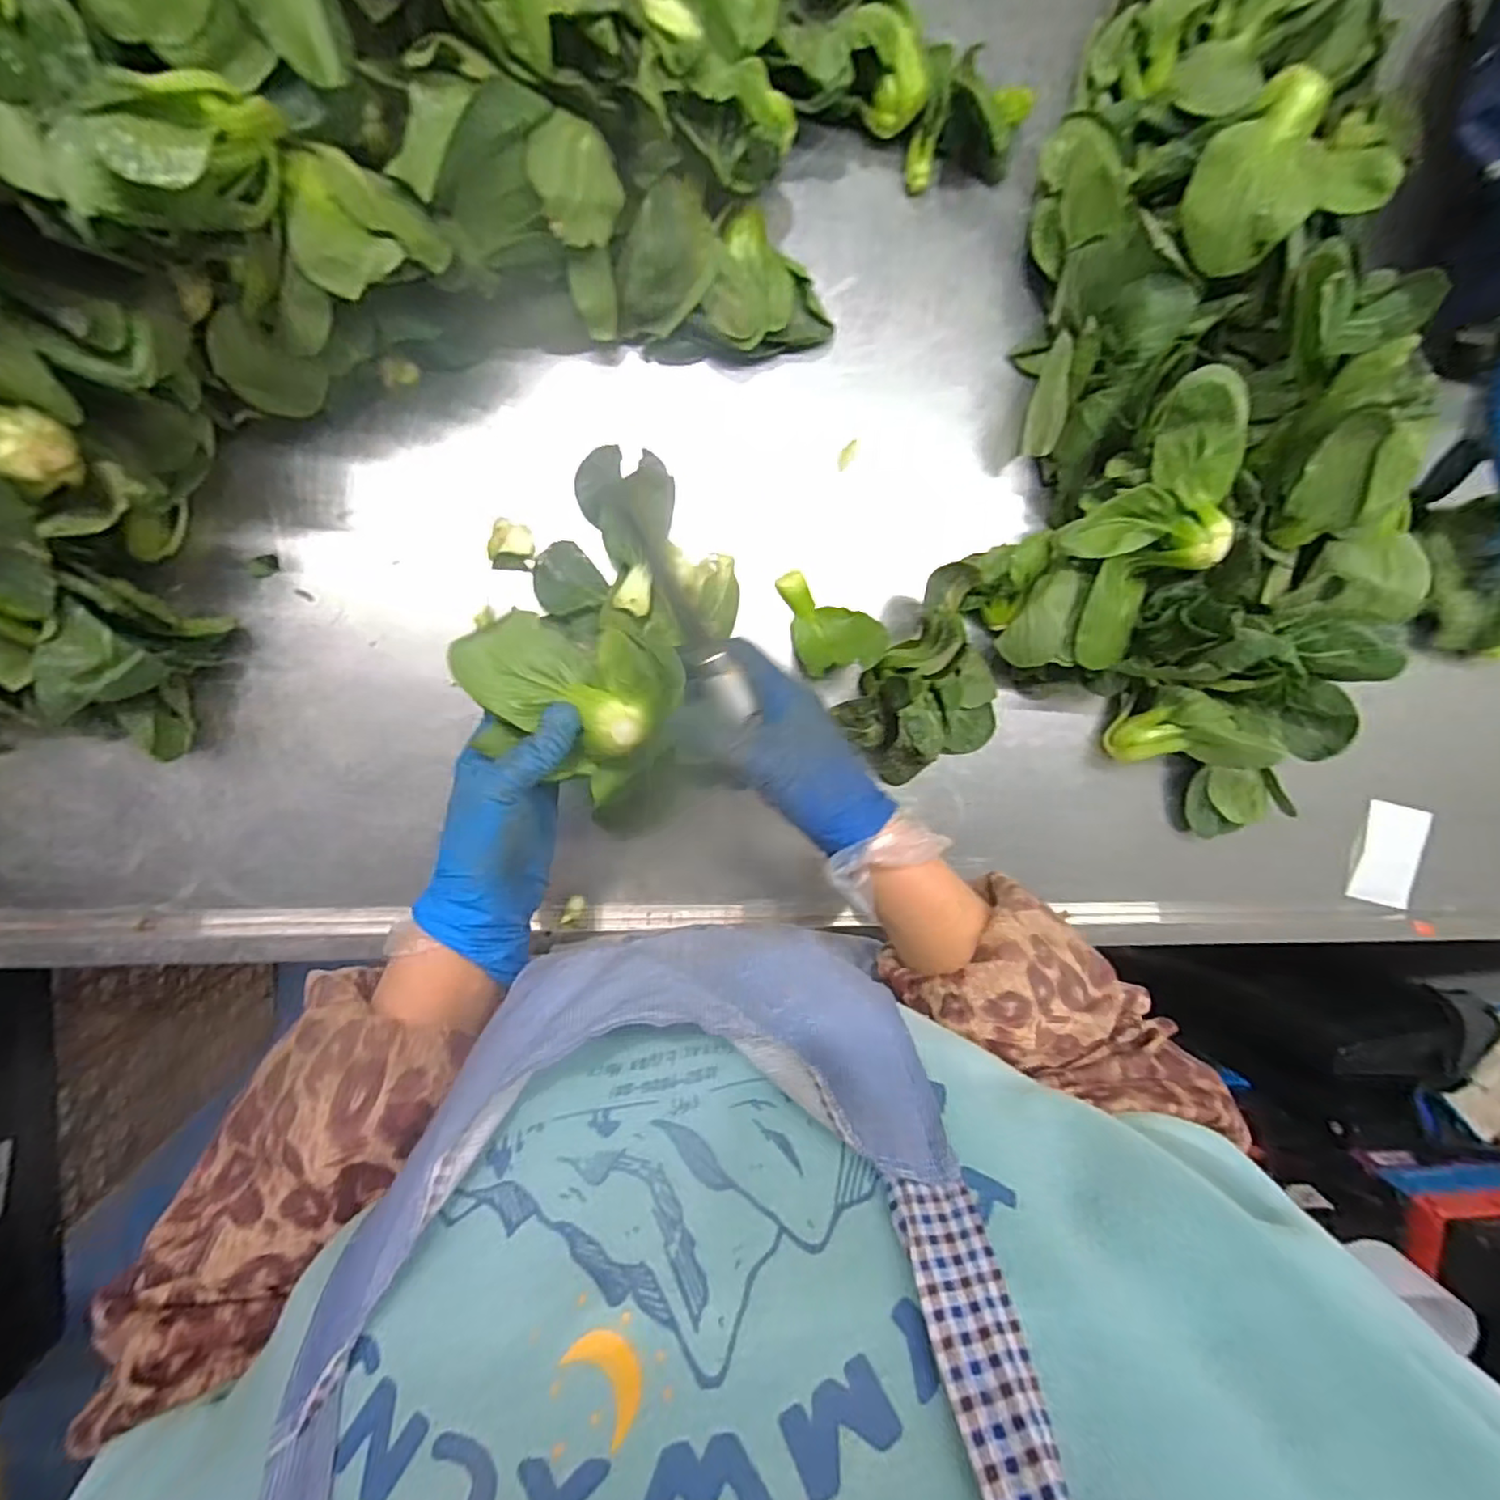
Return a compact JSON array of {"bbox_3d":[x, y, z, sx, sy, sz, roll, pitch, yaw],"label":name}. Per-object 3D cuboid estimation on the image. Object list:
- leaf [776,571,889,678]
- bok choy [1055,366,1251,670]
[{"bbox_3d":[0.060,-0.094,0.465,0.064,0.021,0.076,-16,97,-6],"label":"leaf"},{"bbox_3d":[0.255,-0.143,0.416,0.080,0.045,0.177,17,109,-9],"label":"bok choy"}]

